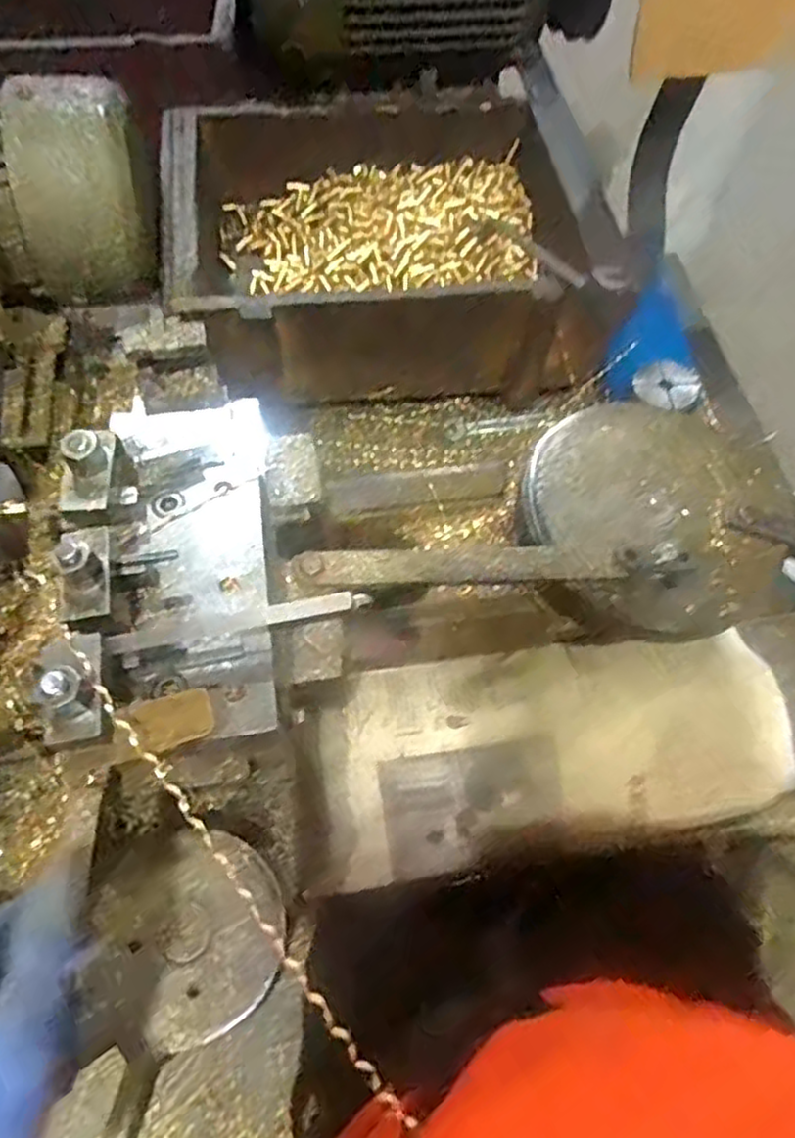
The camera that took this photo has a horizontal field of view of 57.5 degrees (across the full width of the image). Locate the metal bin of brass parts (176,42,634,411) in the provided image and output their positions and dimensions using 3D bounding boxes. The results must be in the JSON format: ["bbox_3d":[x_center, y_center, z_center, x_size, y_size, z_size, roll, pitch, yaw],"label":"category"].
[{"bbox_3d":[-0.005,-0.339,0.758,0.423,0.145,0.336,-3,62,-3],"label":"metal bin of brass parts"}]

